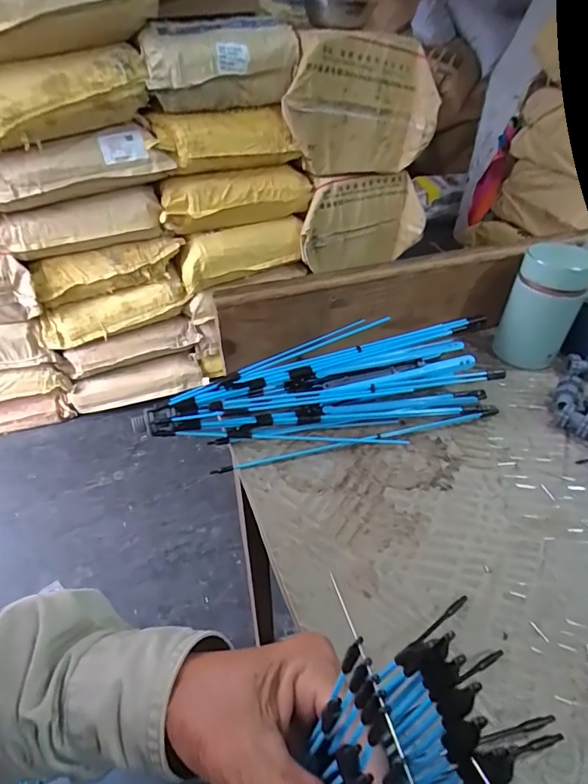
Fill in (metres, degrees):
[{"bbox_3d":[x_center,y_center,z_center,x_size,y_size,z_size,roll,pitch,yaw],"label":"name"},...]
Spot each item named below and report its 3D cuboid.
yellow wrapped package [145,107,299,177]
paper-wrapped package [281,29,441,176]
[{"bbox_3d":[-0.175,-0.669,1.243,0.371,0.135,0.122,-22,46,-24],"label":"yellow wrapped package"},{"bbox_3d":[0.176,-0.760,1.248,0.428,0.317,0.120,-12,43,-14],"label":"paper-wrapped package"}]

